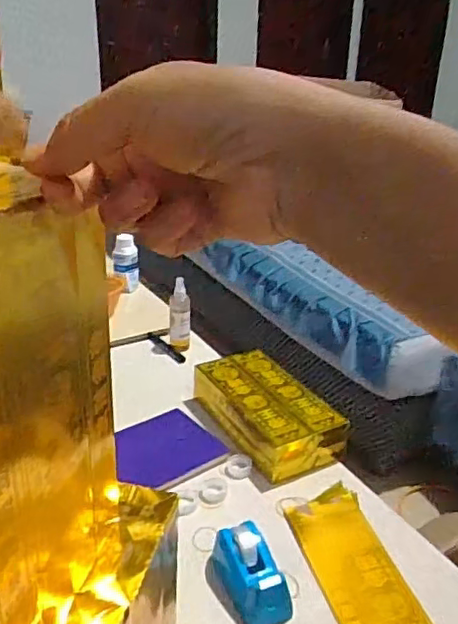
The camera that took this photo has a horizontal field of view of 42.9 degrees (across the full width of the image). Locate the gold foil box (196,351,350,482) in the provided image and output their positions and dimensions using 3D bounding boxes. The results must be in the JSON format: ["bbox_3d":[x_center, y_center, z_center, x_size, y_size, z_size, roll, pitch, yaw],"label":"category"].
[{"bbox_3d":[0.060,0.154,0.938,0.140,0.072,0.248,-13,29,-28],"label":"gold foil box"}]

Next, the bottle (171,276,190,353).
[{"bbox_3d":[-0.098,0.008,1.169,0.041,0.139,0.035,-1,25,-6],"label":"bottle"}]

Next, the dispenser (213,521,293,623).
[{"bbox_3d":[0.024,0.292,0.655,0.057,0.058,0.109,-10,28,-23],"label":"dispenser"}]

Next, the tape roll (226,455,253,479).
[{"bbox_3d":[0.015,0.228,0.856,0.038,0.017,0.038,1,25,-1],"label":"tape roll"}]

